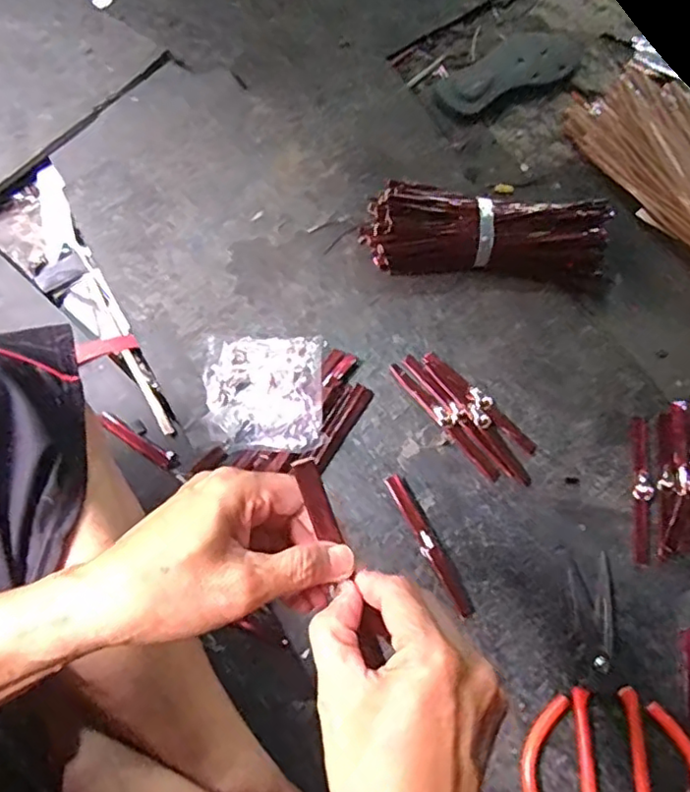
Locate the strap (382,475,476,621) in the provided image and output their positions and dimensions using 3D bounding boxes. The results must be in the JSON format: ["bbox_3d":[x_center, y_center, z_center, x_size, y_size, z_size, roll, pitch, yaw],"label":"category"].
[{"bbox_3d":[0.076,0.133,0.562,0.016,0.004,0.138,-25,74,-13],"label":"strap"}]

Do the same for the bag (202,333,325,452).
[{"bbox_3d":[-0.079,-0.006,0.601,0.116,0.036,0.131,0,70,-5],"label":"bag"}]

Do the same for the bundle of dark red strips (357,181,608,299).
[{"bbox_3d":[0.149,-0.169,0.662,0.256,0.077,0.076,7,64,0],"label":"bundle of dark red strips"}]

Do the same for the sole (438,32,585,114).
[{"bbox_3d":[0.230,-0.447,0.847,0.245,0.015,0.092,-36,77,-16],"label":"sole"}]

